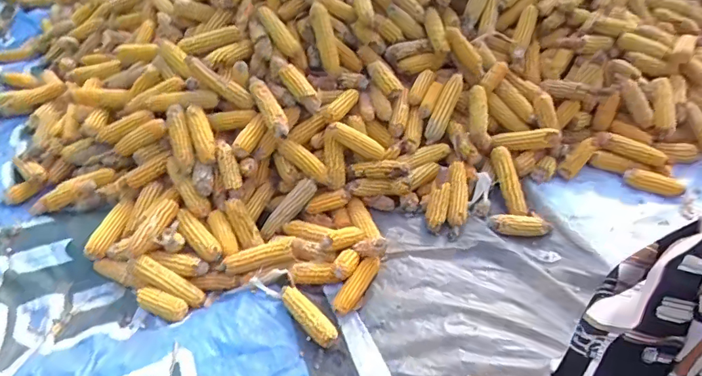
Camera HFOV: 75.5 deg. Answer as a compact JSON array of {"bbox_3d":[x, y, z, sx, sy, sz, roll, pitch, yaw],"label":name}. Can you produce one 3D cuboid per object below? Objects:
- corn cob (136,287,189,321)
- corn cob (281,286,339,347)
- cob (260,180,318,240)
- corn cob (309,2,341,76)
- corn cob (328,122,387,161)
[{"bbox_3d":[-0.425,0.261,1.018,0.118,0.039,0.054,25,49,-6],"label":"corn cob"},{"bbox_3d":[-0.097,0.274,0.992,0.165,0.044,0.049,35,56,27],"label":"corn cob"},{"bbox_3d":[-0.159,0.055,1.158,0.187,0.038,0.049,-47,58,2],"label":"cob"},{"bbox_3d":[-0.072,-0.414,1.268,0.047,0.191,0.041,-20,15,-18],"label":"corn cob"},{"bbox_3d":[0.013,-0.126,1.197,0.157,0.045,0.055,27,46,-18],"label":"corn cob"}]

